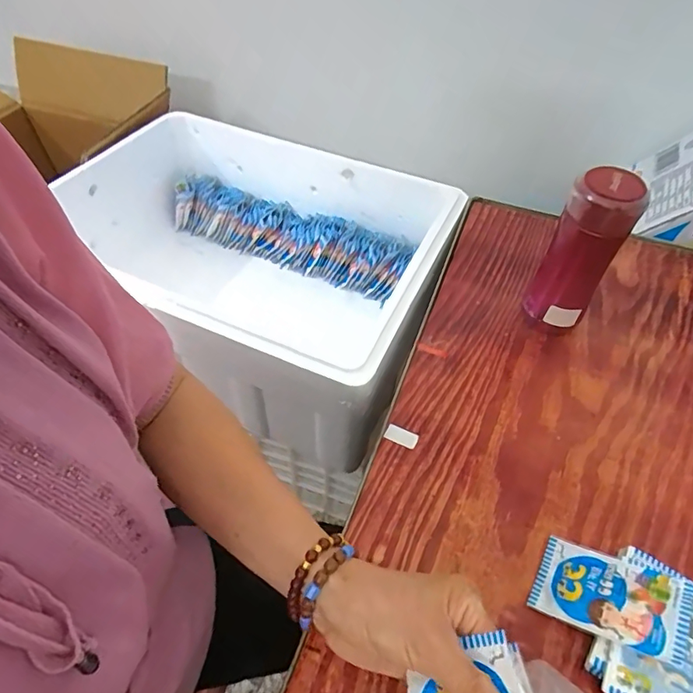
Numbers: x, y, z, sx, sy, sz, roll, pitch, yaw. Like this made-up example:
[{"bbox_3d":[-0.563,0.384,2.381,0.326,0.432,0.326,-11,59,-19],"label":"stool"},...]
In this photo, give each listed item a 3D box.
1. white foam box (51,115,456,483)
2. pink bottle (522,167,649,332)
[{"bbox_3d":[-0.173,-0.128,0.787,0.622,0.237,0.415,23,54,16],"label":"white foam box"},{"bbox_3d":[0.245,-0.091,0.519,0.064,0.192,0.054,20,53,14],"label":"pink bottle"}]

